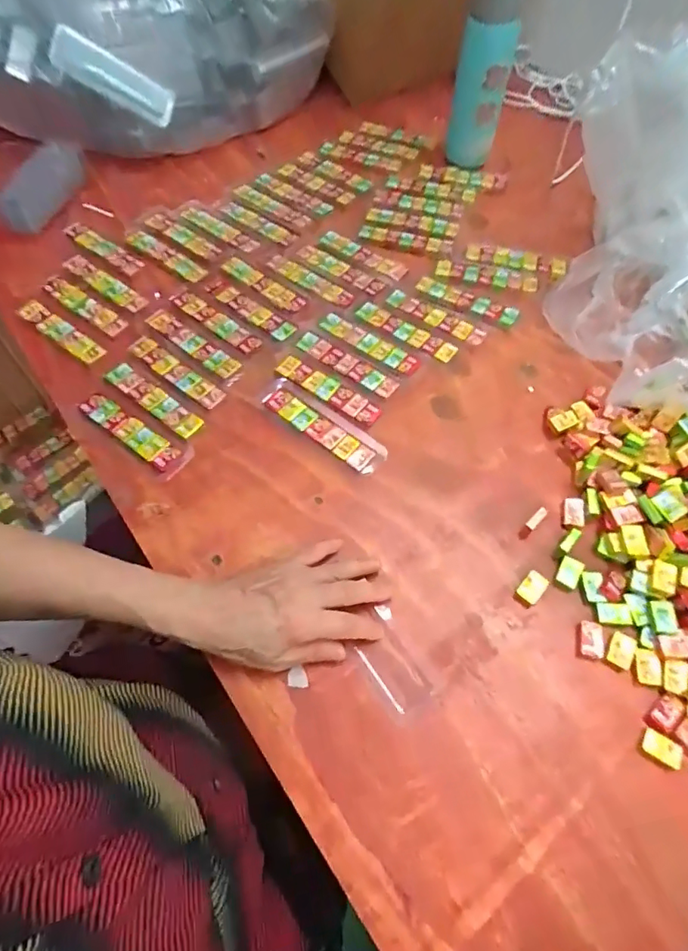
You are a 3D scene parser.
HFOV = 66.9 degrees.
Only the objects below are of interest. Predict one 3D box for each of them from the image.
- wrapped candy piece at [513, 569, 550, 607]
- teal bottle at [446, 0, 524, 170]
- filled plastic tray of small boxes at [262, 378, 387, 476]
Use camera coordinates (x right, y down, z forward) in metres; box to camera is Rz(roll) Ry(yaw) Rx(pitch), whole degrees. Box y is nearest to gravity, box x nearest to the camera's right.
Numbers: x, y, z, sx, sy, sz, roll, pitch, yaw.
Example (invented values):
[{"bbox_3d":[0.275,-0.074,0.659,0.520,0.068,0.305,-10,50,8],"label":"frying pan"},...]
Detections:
[{"bbox_3d":[0.155,0.094,0.428,0.019,0.009,0.028,35,66,17],"label":"wrapped candy piece"},{"bbox_3d":[0.171,-0.495,0.630,0.061,0.218,0.061,5,61,2],"label":"teal bottle"},{"bbox_3d":[-0.021,-0.047,0.501,0.132,0.009,0.033,36,66,18],"label":"filled plastic tray of small boxes"}]

